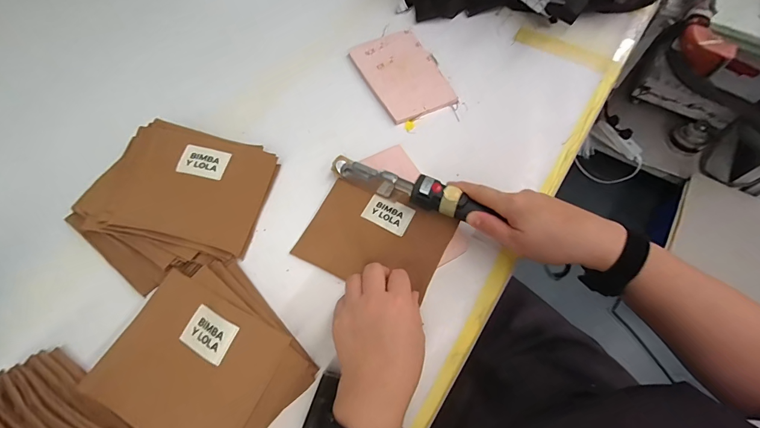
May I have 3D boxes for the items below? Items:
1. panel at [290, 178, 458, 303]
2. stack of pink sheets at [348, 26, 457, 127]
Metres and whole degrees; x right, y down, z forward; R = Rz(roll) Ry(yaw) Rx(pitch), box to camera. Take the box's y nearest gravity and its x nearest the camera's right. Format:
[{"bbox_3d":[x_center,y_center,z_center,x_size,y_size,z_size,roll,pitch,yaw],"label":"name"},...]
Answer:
[{"bbox_3d":[-0.006,0.027,0.421,0.165,0.020,0.123,25,65,13],"label":"panel"},{"bbox_3d":[0.033,-0.224,0.549,0.114,0.010,0.180,-21,65,-9],"label":"stack of pink sheets"}]

